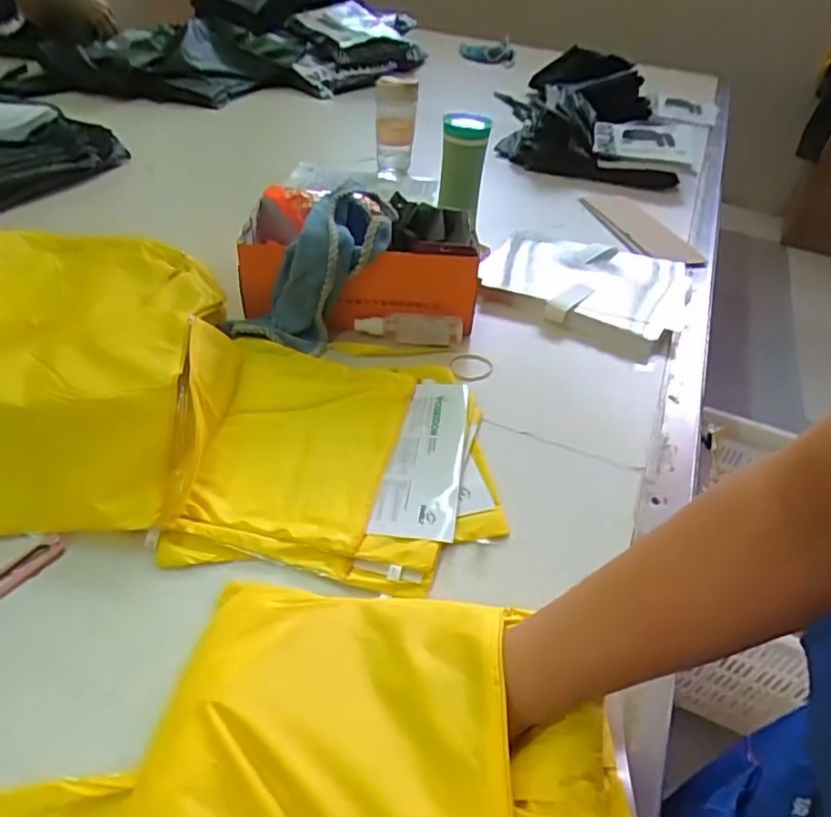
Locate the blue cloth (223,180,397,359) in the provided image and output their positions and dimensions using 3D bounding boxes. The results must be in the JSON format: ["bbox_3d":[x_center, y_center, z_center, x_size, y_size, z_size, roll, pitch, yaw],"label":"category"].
[{"bbox_3d":[-0.116,-0.177,0.779,0.130,0.145,0.252,26,46,23],"label":"blue cloth"}]

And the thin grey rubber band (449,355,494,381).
[{"bbox_3d":[0.072,-0.053,0.783,0.057,0.006,0.058,2,41,-2],"label":"thin grey rubber band"}]

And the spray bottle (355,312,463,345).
[{"bbox_3d":[-0.007,-0.103,0.789,0.138,0.032,0.035,-2,42,-7],"label":"spray bottle"}]

